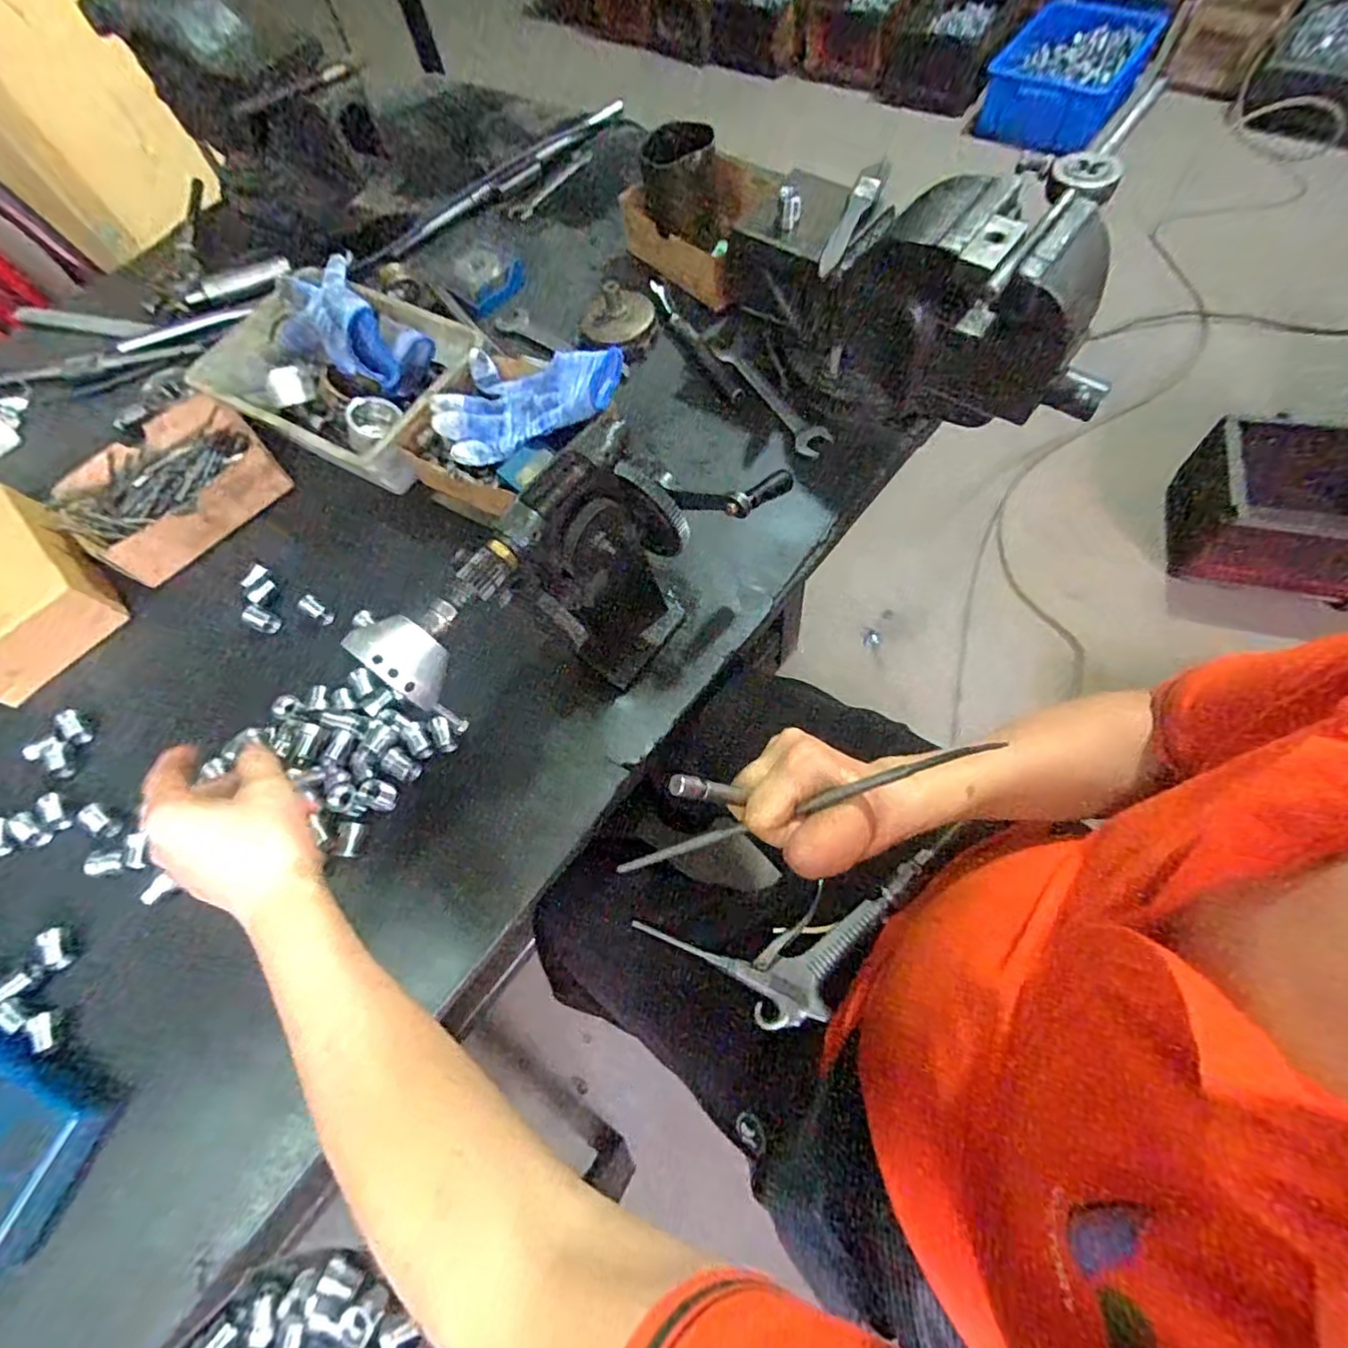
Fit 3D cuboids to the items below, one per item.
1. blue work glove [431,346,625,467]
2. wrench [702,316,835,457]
[{"bbox_3d":[-0.126,-0.245,0.544,0.168,0.050,0.089,-11,63,16],"label":"blue work glove"},{"bbox_3d":[0.081,-0.278,0.593,0.034,0.016,0.202,-28,65,-7],"label":"wrench"}]

